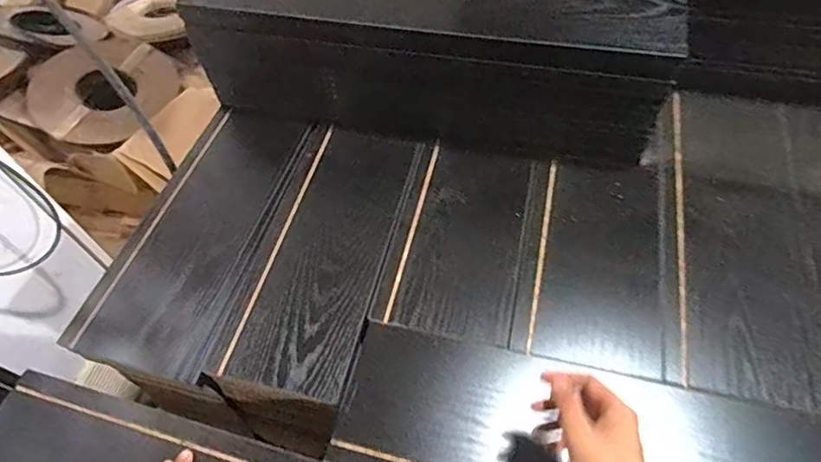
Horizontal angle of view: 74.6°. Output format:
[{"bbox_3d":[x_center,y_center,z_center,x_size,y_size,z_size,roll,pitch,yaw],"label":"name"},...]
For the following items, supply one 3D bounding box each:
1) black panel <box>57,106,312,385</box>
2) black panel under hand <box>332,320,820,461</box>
[{"bbox_3d":[-0.296,-0.008,0.780,0.183,0.015,0.430,12,58,12],"label":"black panel"},{"bbox_3d":[0.255,0.233,0.572,0.672,0.024,0.156,11,58,11],"label":"black panel under hand"}]

